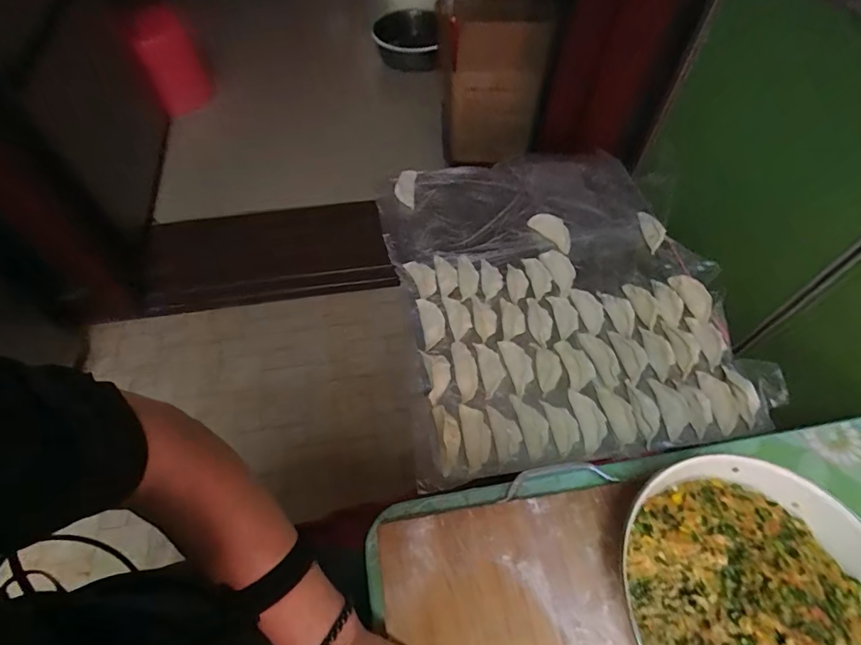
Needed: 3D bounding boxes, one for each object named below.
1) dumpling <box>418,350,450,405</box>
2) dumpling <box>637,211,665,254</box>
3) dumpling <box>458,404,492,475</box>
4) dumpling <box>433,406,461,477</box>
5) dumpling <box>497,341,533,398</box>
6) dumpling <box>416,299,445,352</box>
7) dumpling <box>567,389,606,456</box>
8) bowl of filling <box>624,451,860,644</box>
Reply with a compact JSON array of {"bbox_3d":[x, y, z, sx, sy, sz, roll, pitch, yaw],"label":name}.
[{"bbox_3d":[0.008,0.061,0.534,0.030,0.025,0.063,-9,58,-6],"label":"dumpling"},{"bbox_3d":[0.329,-0.135,0.659,0.029,0.020,0.069,0,58,-1],"label":"dumpling"},{"bbox_3d":[0.051,0.127,0.497,0.029,0.021,0.070,-5,58,-3],"label":"dumpling"},{"bbox_3d":[0.020,0.125,0.489,0.024,0.027,0.077,-7,58,-5],"label":"dumpling"},{"bbox_3d":[0.108,0.052,0.538,0.030,0.028,0.074,-11,58,-7],"label":"dumpling"},{"bbox_3d":[0.002,-0.002,0.571,0.028,0.022,0.070,-9,58,-6],"label":"dumpling"},{"bbox_3d":[0.181,0.109,0.501,0.031,0.013,0.071,-7,58,-5],"label":"dumpling"},{"bbox_3d":[0.245,0.212,0.340,0.176,0.089,0.194,-24,61,-15],"label":"bowl of filling"}]

